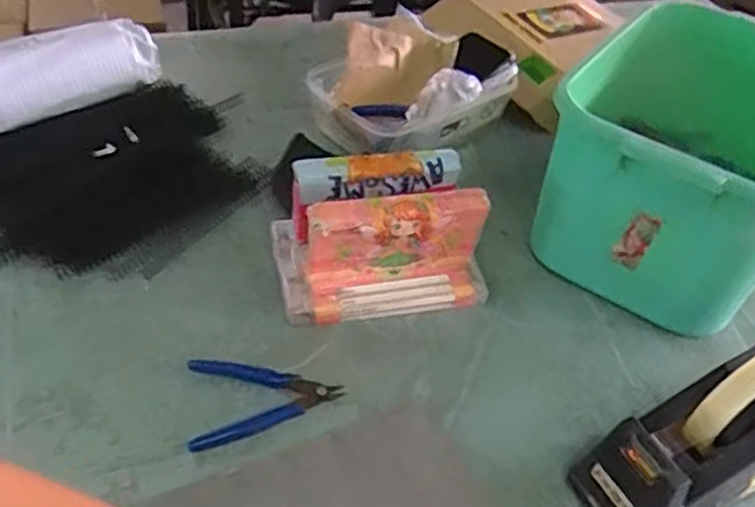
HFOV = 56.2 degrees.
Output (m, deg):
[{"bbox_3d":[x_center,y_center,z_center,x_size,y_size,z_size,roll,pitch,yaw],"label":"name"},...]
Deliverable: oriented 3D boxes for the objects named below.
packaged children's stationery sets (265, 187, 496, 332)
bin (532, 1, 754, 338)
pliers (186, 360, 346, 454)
[{"bbox_3d":[0.003,-0.016,0.634,0.186,0.116,0.108,-3,44,-11],"label":"packaged children's stationery sets"},{"bbox_3d":[0.305,-0.085,0.703,0.230,0.188,0.294,27,47,20],"label":"bin"},{"bbox_3d":[-0.093,0.109,0.564,0.120,0.006,0.078,-10,46,-18],"label":"pliers"}]

